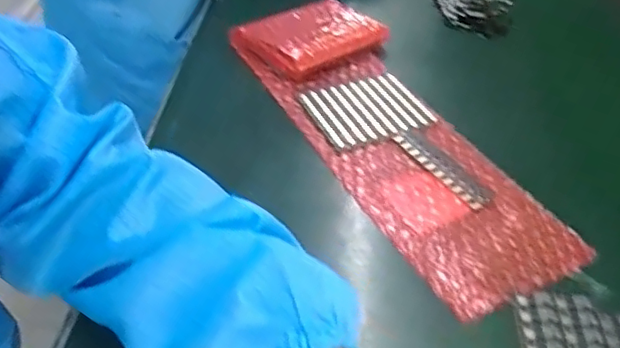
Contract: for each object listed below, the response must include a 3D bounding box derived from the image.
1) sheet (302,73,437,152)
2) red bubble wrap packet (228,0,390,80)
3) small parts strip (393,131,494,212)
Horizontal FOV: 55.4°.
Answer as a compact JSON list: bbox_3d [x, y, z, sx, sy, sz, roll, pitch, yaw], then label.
[{"bbox_3d":[0.050,-0.059,0.530,0.103,0.008,0.092,-18,46,-24],"label":"sheet"},{"bbox_3d":[0.002,-0.143,0.607,0.128,0.033,0.102,-31,52,-34],"label":"red bubble wrap packet"},{"bbox_3d":[0.108,-0.007,0.471,0.029,0.004,0.101,-19,46,-24],"label":"small parts strip"}]

